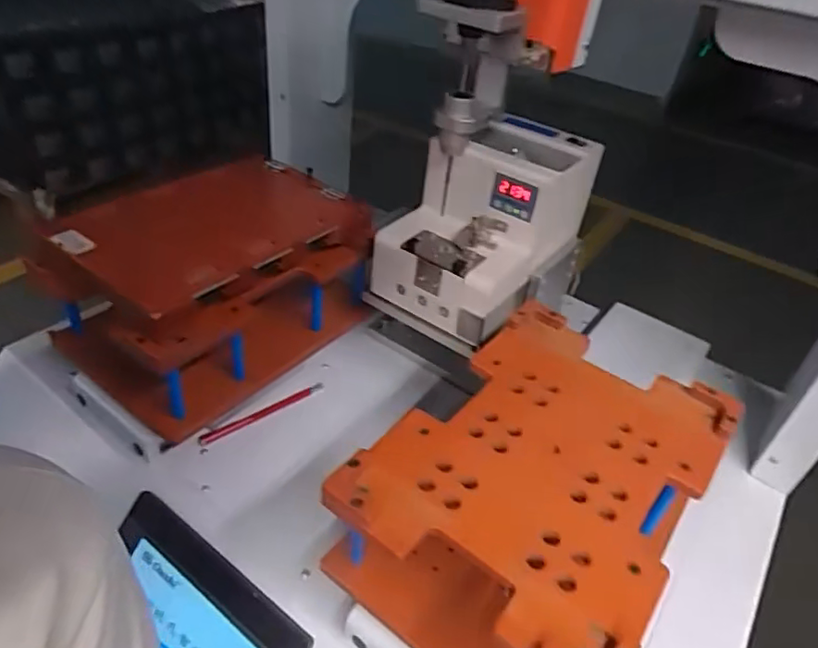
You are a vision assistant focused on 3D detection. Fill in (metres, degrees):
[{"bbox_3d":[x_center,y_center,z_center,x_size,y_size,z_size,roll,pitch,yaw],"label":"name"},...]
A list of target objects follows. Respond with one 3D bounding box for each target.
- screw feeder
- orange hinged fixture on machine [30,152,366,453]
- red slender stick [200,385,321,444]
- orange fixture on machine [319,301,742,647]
[{"bbox_3d":[0.082,-0.095,0.587,0.149,0.156,0.190,30,44,27],"label":"screw feeder"},{"bbox_3d":[-0.176,-0.033,0.570,0.166,0.155,0.248,32,44,28],"label":"orange hinged fixture on machine"},{"bbox_3d":[-0.144,0.088,0.587,0.131,0.005,0.012,-23,47,-32],"label":"red slender stick"},{"bbox_3d":[0.096,0.120,0.437,0.187,0.094,0.264,28,43,25],"label":"orange fixture on machine"}]

